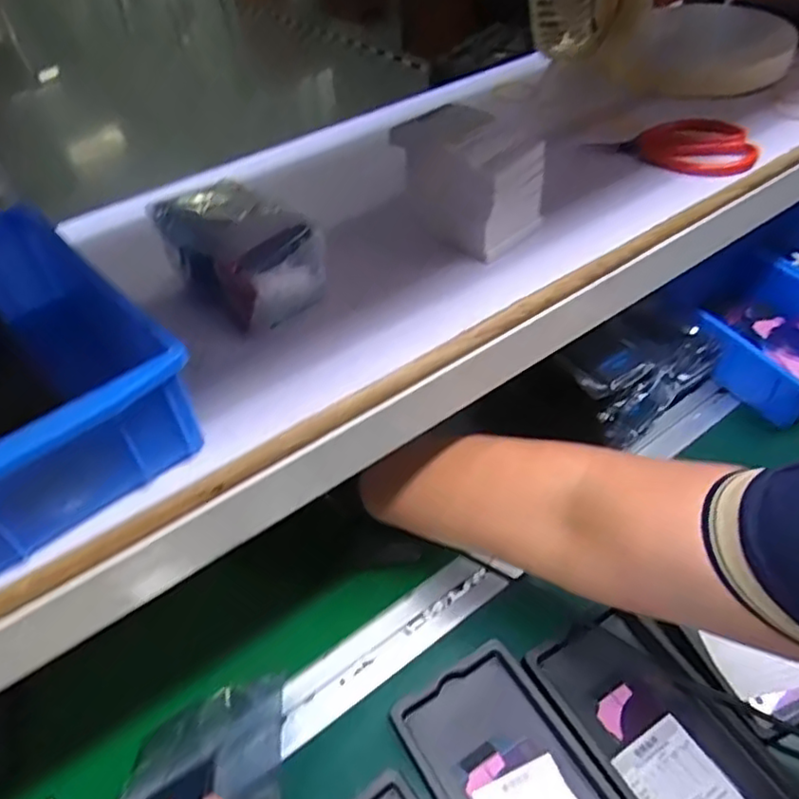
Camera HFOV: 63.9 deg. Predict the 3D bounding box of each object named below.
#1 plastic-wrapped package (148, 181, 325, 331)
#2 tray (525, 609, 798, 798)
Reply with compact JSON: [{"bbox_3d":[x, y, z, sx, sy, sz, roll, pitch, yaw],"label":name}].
[{"bbox_3d":[-0.094,-0.092,0.386,0.076,0.046,0.109,-32,50,-24],"label":"plastic-wrapped package"},{"bbox_3d":[0.165,0.210,0.412,0.090,0.024,0.155,-26,48,-19],"label":"tray"}]

